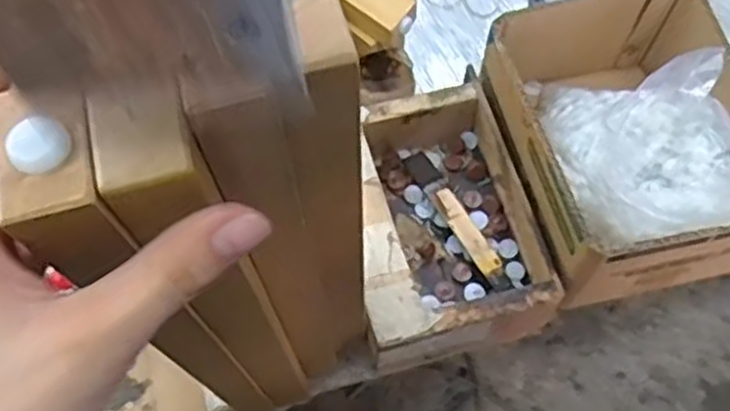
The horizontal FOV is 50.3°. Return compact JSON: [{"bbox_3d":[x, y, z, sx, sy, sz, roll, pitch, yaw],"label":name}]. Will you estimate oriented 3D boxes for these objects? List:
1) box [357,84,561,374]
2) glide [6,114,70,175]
[{"bbox_3d":[0.060,0.010,0.677,0.157,0.076,0.232,-10,62,-5],"label":"box"},{"bbox_3d":[-0.090,-0.017,0.214,0.016,0.006,0.014,-36,67,-17],"label":"glide"}]

